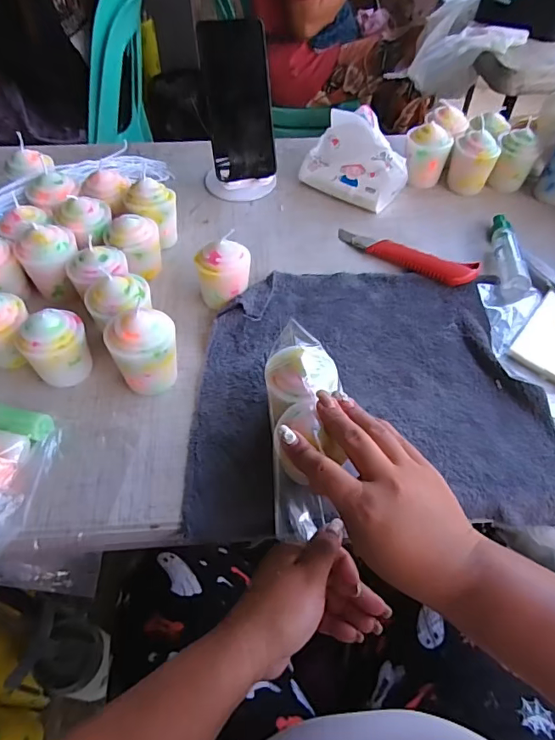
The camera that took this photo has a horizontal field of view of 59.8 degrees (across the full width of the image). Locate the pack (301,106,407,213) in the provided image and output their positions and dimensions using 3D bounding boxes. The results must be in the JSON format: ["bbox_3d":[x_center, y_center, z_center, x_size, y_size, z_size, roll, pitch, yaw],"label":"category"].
[{"bbox_3d":[0.110,-0.277,0.630,0.131,0.083,0.093,27,58,18],"label":"pack"}]

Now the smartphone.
[{"bbox_3d":[-0.043,-0.305,0.558,0.080,0.160,0.013,-18,34,-21],"label":"smartphone"}]

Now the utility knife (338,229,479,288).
[{"bbox_3d":[0.147,-0.137,0.564,0.168,0.022,0.029,28,59,19],"label":"utility knife"}]

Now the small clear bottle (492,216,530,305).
[{"bbox_3d":[0.269,-0.135,0.563,0.029,0.032,0.140,7,54,5],"label":"small clear bottle"}]

